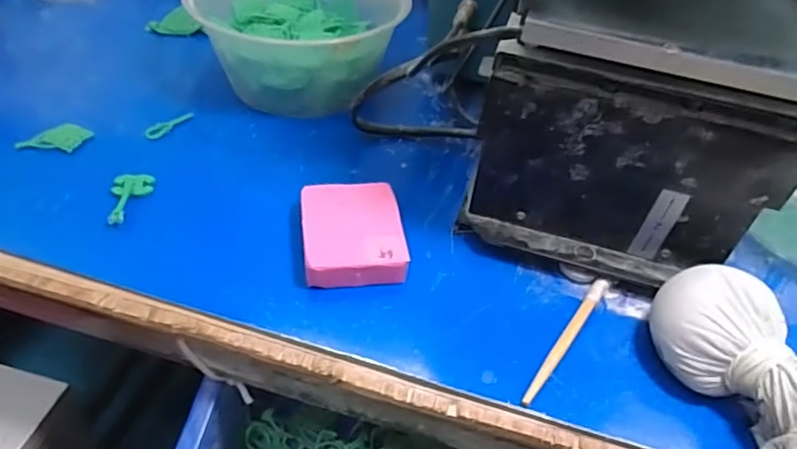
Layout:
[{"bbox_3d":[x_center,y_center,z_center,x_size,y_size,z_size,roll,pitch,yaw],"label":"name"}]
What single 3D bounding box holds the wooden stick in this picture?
[{"bbox_3d":[0.091,0.060,0.303,0.008,0.006,0.096,31,49,23],"label":"wooden stick"}]

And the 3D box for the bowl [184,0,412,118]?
[{"bbox_3d":[-0.075,-0.159,0.464,0.167,0.072,0.158,4,44,-3],"label":"bowl"}]

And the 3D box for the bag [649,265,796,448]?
[{"bbox_3d":[0.177,0.084,0.261,0.063,0.048,0.143,-11,47,-18],"label":"bag"}]

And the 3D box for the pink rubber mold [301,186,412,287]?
[{"bbox_3d":[-0.028,0.006,0.338,0.057,0.023,0.069,-3,45,-10],"label":"pink rubber mold"}]

